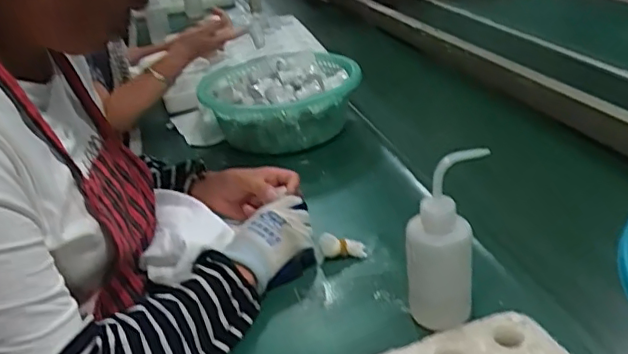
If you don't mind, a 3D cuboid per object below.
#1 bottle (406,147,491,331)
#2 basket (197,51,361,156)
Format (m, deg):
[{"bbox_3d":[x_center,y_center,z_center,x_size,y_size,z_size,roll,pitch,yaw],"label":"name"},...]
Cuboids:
[{"bbox_3d":[0.126,0.061,0.567,0.063,0.171,0.068,6,32,21],"label":"bottle"},{"bbox_3d":[-0.057,-0.128,1.020,0.266,0.116,0.235,-11,29,-7],"label":"basket"}]

